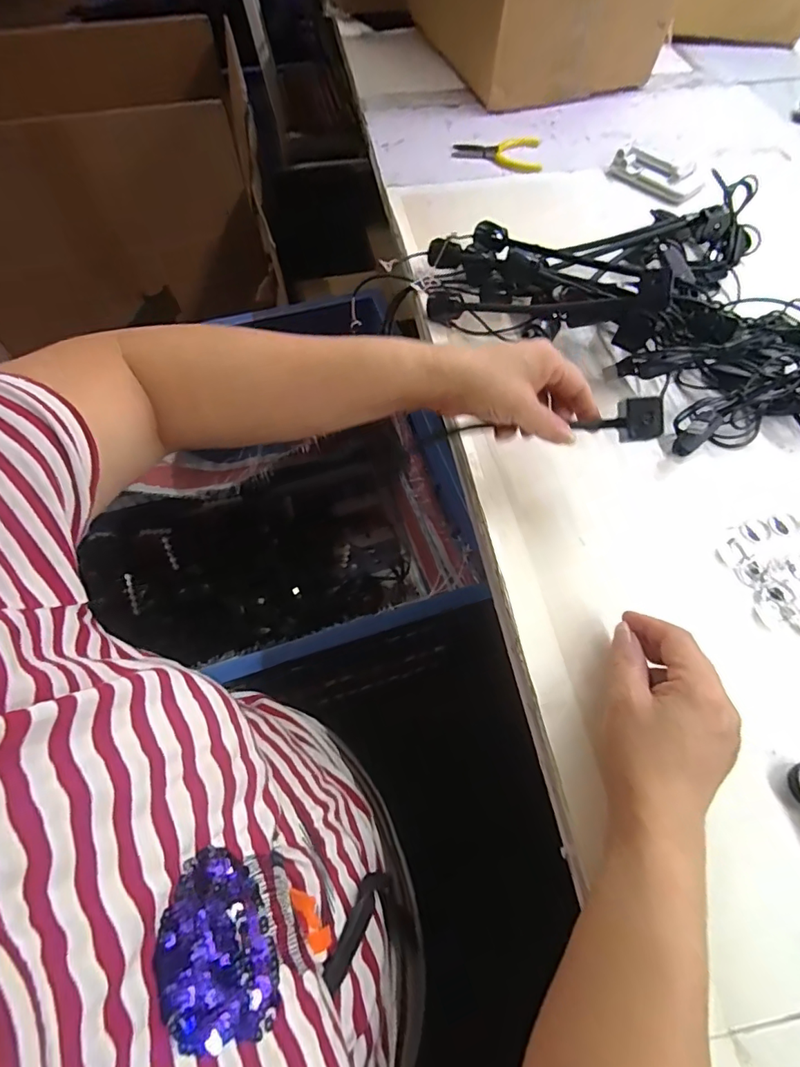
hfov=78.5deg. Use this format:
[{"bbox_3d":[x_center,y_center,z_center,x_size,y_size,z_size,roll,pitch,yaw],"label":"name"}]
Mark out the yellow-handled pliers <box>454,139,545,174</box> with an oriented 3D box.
[{"bbox_3d":[0.131,-0.517,0.661,0.116,0.008,0.071,6,62,3],"label":"yellow-handled pliers"}]

